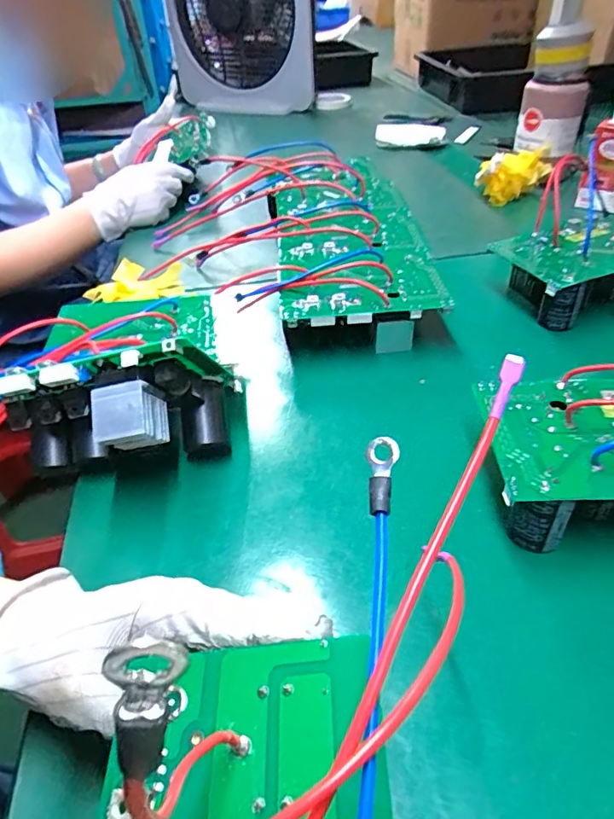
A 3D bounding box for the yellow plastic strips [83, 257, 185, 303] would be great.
[{"bbox_3d":[-0.196,-0.144,0.601,0.105,0.031,0.068,-13,42,-12],"label":"yellow plastic strips"}]

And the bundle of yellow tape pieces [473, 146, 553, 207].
[{"bbox_3d":[0.303,-0.347,0.780,0.103,0.062,0.063,-23,45,-22],"label":"bundle of yellow tape pieces"}]

